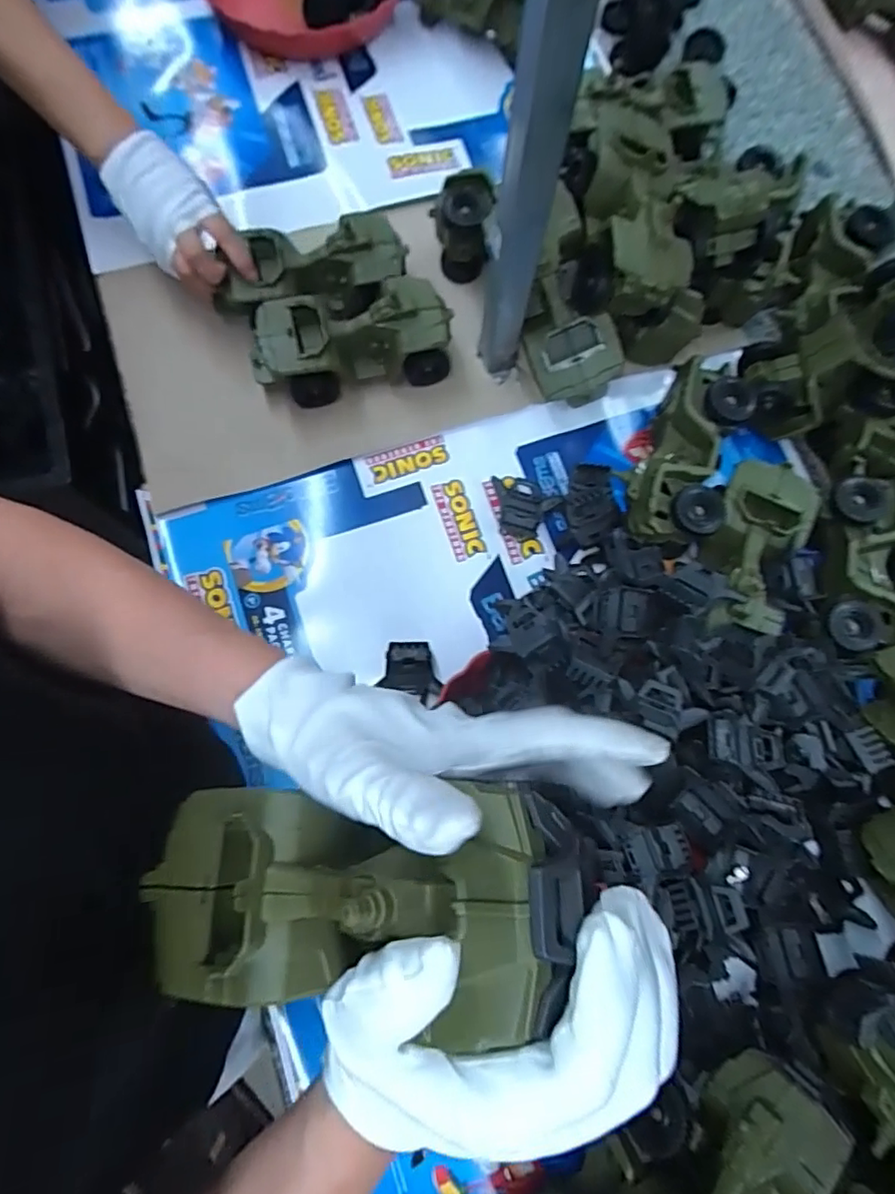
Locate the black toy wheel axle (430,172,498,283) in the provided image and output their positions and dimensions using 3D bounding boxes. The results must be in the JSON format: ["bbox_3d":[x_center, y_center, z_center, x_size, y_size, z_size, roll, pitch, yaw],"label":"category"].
[{"bbox_3d":[0.016,-0.378,0.619,0.063,0.072,0.062,3,76,-1],"label":"black toy wheel axle"}]

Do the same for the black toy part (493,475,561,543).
[{"bbox_3d":[0.077,-0.088,0.581,0.059,0.017,0.063,-7,77,-3],"label":"black toy part"}]

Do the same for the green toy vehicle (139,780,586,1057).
[{"bbox_3d":[-0.039,0.111,0.224,0.173,0.044,0.077,-15,75,31],"label":"green toy vehicle"}]

